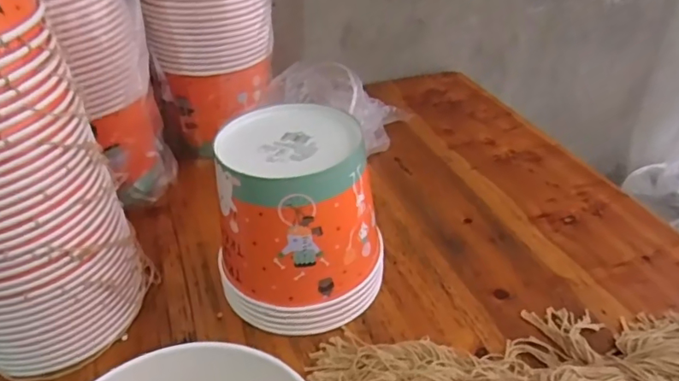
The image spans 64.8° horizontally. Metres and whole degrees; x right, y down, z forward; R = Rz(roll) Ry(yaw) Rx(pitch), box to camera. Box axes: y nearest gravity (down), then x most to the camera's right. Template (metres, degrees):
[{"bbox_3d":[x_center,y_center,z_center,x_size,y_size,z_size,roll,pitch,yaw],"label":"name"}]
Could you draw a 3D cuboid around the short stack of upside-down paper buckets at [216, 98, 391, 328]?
[{"bbox_3d":[-0.039,0.026,0.513,0.151,0.164,0.142,-5,36,-2],"label":"short stack of upside-down paper buckets"}]

